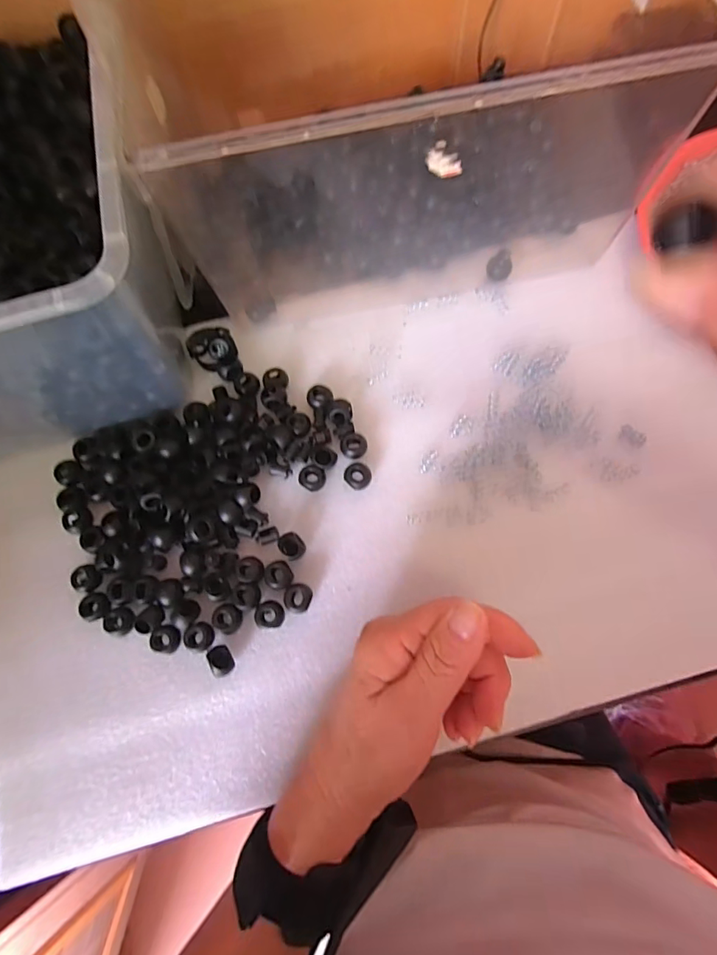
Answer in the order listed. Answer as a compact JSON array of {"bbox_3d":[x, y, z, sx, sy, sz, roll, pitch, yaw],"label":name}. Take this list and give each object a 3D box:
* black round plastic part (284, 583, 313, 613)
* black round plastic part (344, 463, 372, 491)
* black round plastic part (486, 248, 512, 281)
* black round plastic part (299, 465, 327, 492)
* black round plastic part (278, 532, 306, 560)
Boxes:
[{"bbox_3d":[-0.037,0.073,0.288,0.016,0.008,0.017,-1,74,3],"label":"black round plastic part"},{"bbox_3d":[0.000,-0.001,0.307,0.016,0.006,0.017,-1,74,3],"label":"black round plastic part"},{"bbox_3d":[0.105,-0.155,0.345,0.021,0.010,0.016,-44,77,-9],"label":"black round plastic part"},{"bbox_3d":[-0.030,0.000,0.306,0.017,0.009,0.015,-1,74,3],"label":"black round plastic part"},{"bbox_3d":[-0.041,0.043,0.294,0.014,0.013,0.016,-40,76,-8],"label":"black round plastic part"}]

